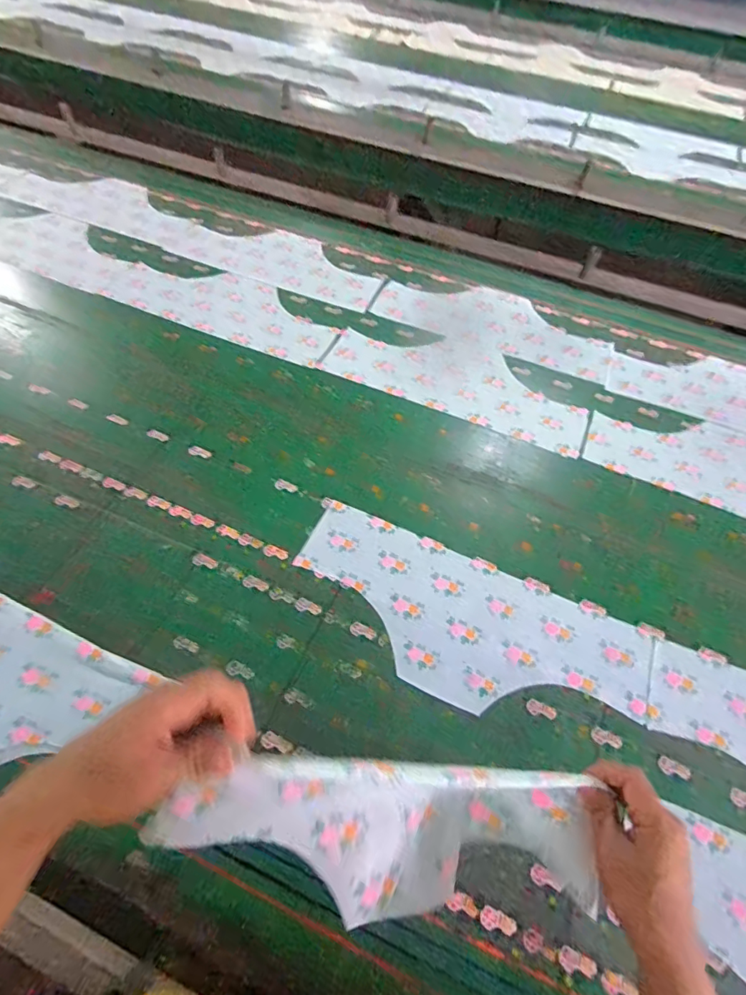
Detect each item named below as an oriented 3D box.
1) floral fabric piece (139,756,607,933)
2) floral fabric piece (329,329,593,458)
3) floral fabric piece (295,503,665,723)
[{"bbox_3d":[0.011,0.267,0.361,0.334,0.124,0.099,11,57,-15],"label":"floral fabric piece"},{"bbox_3d":[0.153,-0.214,0.836,0.450,0.005,0.174,21,59,9],"label":"floral fabric piece"},{"bbox_3d":[0.114,0.160,0.595,0.452,0.007,0.181,22,59,10],"label":"floral fabric piece"}]

